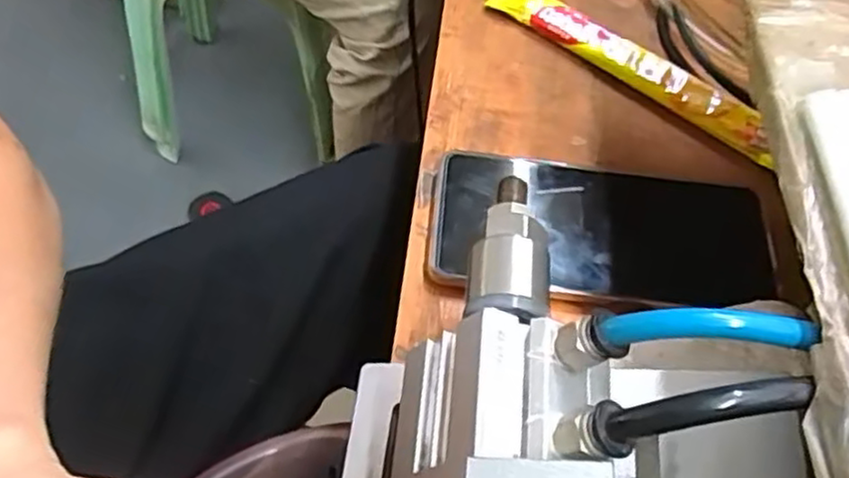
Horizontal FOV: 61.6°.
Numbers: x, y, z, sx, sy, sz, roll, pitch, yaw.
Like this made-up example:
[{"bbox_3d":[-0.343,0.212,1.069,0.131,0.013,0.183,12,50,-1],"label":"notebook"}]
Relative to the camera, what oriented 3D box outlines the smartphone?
[{"bbox_3d":[0.085,-0.005,0.344,0.159,0.010,0.074,9,57,-1],"label":"smartphone"}]

